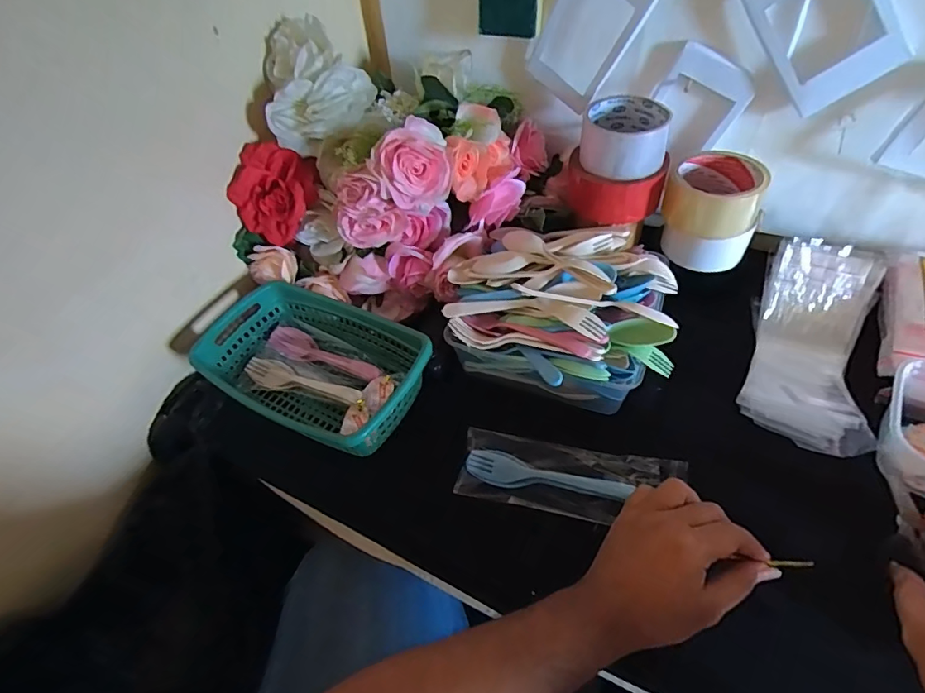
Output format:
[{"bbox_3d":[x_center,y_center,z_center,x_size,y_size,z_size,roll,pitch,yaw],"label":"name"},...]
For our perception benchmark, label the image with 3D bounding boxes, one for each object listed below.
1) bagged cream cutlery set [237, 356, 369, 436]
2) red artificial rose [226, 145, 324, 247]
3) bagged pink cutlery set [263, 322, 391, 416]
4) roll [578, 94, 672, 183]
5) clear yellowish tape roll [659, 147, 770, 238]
[{"bbox_3d":[-0.179,0.046,0.531,0.179,0.020,0.043,20,54,22],"label":"bagged cream cutlery set"},{"bbox_3d":[-0.217,-0.181,0.564,0.092,0.107,0.055,21,35,-4],"label":"red artificial rose"},{"bbox_3d":[-0.156,0.018,0.549,0.182,0.024,0.046,24,55,25],"label":"bagged pink cutlery set"},{"bbox_3d":[0.173,-0.223,0.512,0.086,0.054,0.086,11,51,16],"label":"roll"},{"bbox_3d":[0.270,-0.163,0.513,0.089,0.061,0.073,24,55,25],"label":"clear yellowish tape roll"}]

